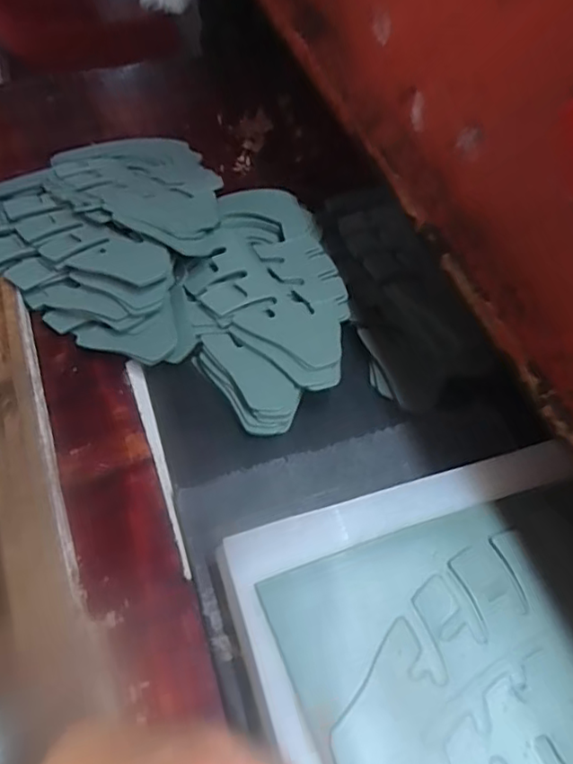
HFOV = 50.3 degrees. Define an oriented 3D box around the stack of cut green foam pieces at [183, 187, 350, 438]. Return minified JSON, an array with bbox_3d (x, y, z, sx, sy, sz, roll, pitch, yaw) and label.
[{"bbox_3d":[-0.016,-0.064,0.460,0.110,0.037,0.210,-7,58,-6],"label":"stack of cut green foam pieces"}]

